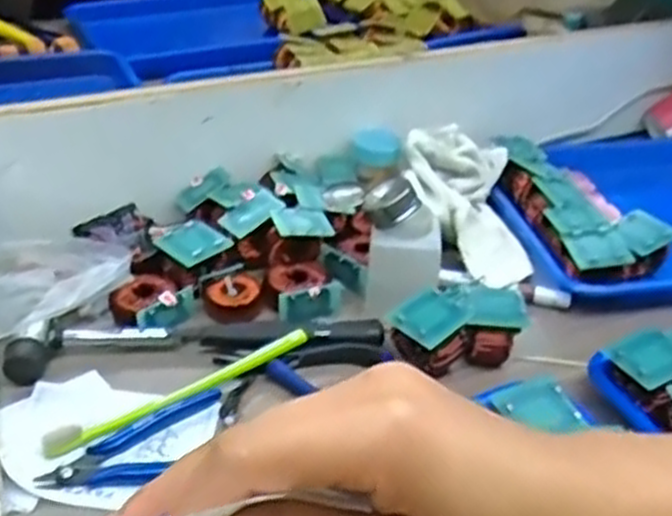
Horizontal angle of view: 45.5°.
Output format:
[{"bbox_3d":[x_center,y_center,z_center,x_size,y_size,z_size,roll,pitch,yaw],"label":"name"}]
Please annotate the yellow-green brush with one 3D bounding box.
[{"bbox_3d":[-0.102,0.089,0.538,0.187,0.015,0.020,-17,39,-27],"label":"yellow-green brush"}]

